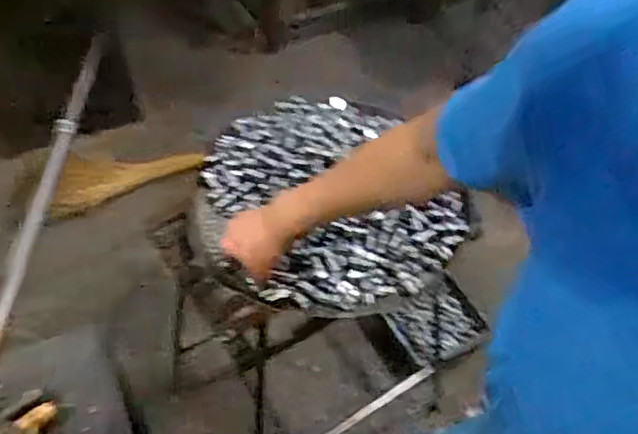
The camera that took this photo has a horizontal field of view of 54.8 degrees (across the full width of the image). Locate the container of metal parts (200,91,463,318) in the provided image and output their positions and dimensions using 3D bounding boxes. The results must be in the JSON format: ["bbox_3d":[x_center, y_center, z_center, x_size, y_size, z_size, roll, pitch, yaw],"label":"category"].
[{"bbox_3d":[0.002,-0.039,0.838,0.336,0.100,0.365,0,48,0],"label":"container of metal parts"}]

